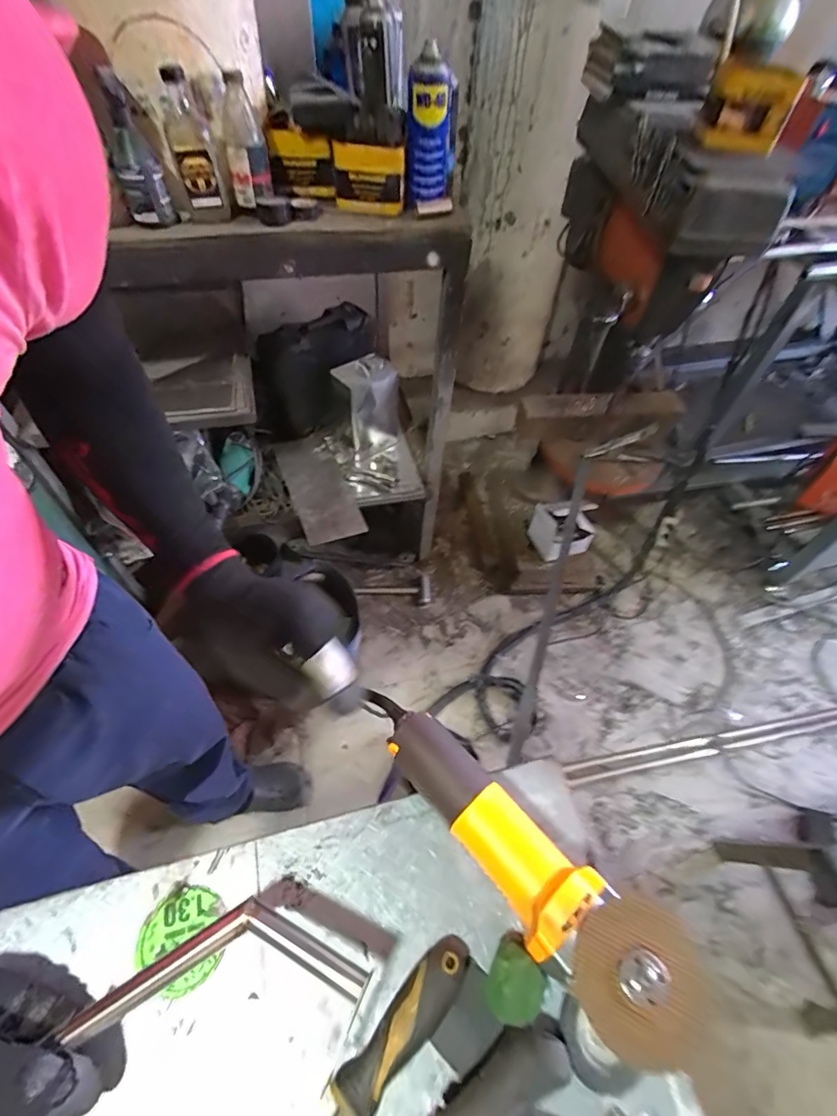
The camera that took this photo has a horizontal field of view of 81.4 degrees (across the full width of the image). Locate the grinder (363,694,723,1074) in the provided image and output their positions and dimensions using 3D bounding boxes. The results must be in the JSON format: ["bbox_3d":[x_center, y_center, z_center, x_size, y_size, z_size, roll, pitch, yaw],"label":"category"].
[{"bbox_3d":[0.065,0.225,0.395,0.074,0.077,0.313,-35,50,-25],"label":"grinder"}]

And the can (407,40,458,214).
[{"bbox_3d":[0.019,-0.668,0.769,0.073,0.183,0.064,1,54,-3],"label":"can"}]

